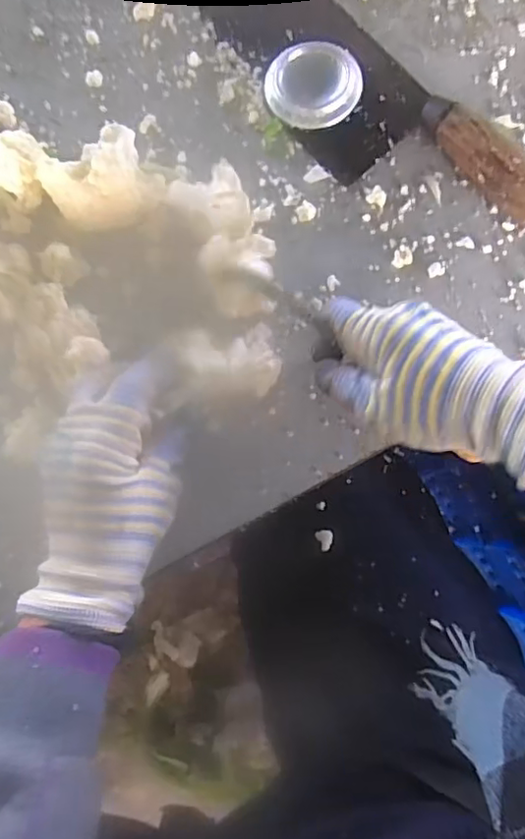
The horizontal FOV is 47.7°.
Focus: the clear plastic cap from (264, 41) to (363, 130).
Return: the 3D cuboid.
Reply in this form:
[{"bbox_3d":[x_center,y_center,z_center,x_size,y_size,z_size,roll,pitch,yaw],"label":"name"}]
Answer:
[{"bbox_3d":[0.034,-0.219,0.393,0.061,0.019,0.052,2,78,0],"label":"clear plastic cap"}]

